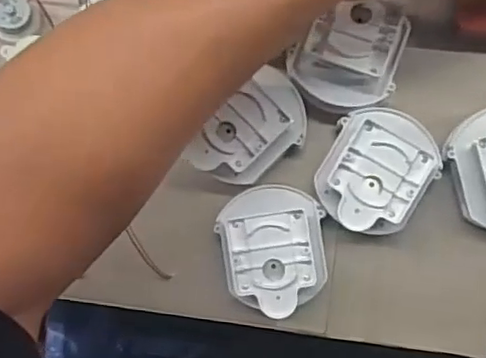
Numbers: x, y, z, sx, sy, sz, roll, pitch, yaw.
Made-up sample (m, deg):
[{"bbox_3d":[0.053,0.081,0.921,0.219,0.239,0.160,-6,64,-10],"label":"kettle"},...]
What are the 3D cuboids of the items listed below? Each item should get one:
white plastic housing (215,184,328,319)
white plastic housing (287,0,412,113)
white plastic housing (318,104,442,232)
[{"bbox_3d":[0.018,0.039,0.350,0.057,0.044,0.068,-1,87,7],"label":"white plastic housing"},{"bbox_3d":[0.058,-0.071,0.342,0.061,0.034,0.059,14,89,7],"label":"white plastic housing"},{"bbox_3d":[0.074,-0.003,0.345,0.056,0.045,0.066,24,90,7],"label":"white plastic housing"}]

